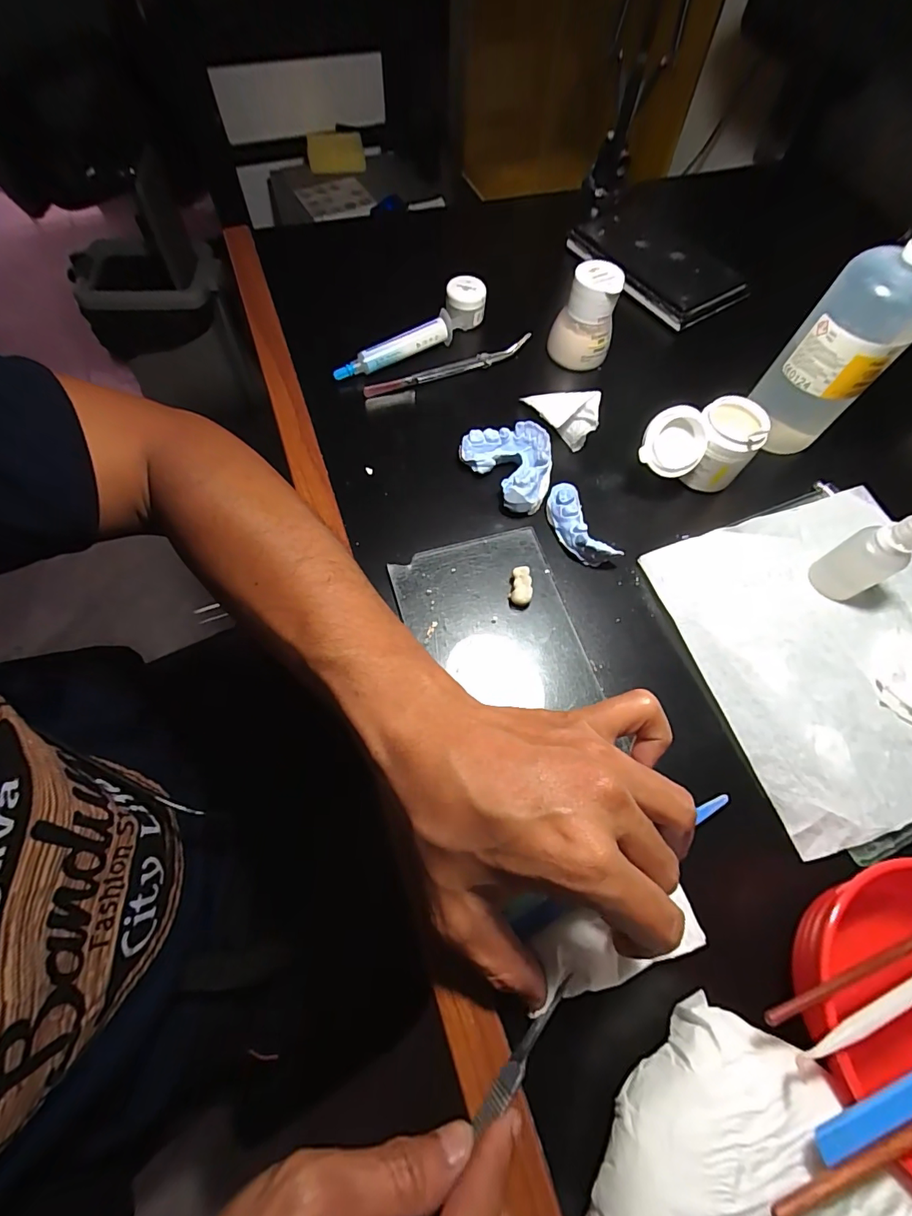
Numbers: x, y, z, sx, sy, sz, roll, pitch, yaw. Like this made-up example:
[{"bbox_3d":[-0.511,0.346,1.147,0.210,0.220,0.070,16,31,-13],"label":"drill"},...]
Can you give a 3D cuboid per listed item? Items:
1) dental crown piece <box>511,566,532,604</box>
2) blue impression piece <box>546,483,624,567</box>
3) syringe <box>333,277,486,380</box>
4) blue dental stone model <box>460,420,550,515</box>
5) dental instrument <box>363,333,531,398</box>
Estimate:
[{"bbox_3d":[0.041,-0.013,0.299,0.012,0.011,0.024,6,65,1],"label":"dental crown piece"},{"bbox_3d":[0.081,-0.054,0.317,0.023,0.020,0.060,-23,68,-12],"label":"blue impression piece"},{"bbox_3d":[-0.032,-0.219,0.383,0.141,0.030,0.030,-42,73,-18],"label":"syringe"},{"bbox_3d":[0.040,-0.100,0.330,0.048,0.028,0.066,-31,70,-15],"label":"blue dental stone model"},{"bbox_3d":[-0.006,-0.194,0.381,0.141,0.011,0.009,-21,68,-11],"label":"dental instrument"}]

